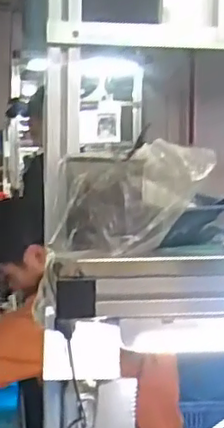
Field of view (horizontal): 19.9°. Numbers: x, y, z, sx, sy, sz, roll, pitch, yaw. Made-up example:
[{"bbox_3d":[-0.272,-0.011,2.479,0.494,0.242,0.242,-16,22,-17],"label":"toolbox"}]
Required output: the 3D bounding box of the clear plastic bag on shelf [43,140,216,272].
[{"bbox_3d":[0.014,-0.005,0.665,0.153,0.124,0.097,0,3,-11],"label":"clear plastic bag on shelf"}]

